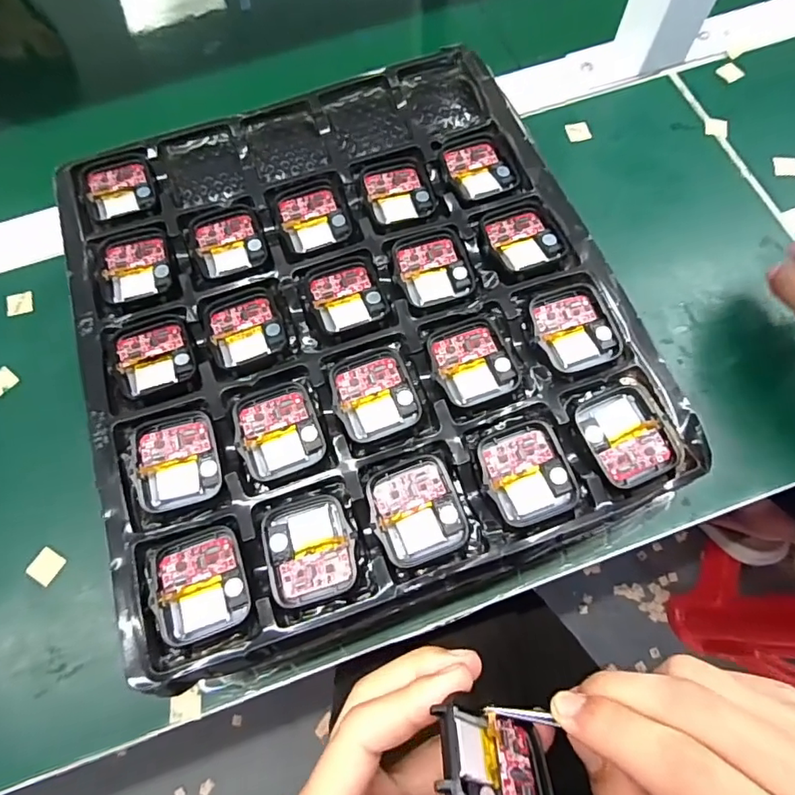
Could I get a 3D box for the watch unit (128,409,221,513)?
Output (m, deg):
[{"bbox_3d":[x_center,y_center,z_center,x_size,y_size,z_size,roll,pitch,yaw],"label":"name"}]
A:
[{"bbox_3d":[-0.101,0.028,0.232,0.036,0.006,0.043,-16,70,-4],"label":"watch unit"}]

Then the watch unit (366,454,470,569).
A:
[{"bbox_3d":[0.008,0.048,0.221,0.036,0.007,0.043,-20,70,-5],"label":"watch unit"}]

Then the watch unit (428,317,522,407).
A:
[{"bbox_3d":[0.036,-0.018,0.246,0.038,0.004,0.041,-18,70,-4],"label":"watch unit"}]

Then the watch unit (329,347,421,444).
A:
[{"bbox_3d":[-0.011,-0.002,0.243,0.036,0.005,0.042,-18,70,-5],"label":"watch unit"}]

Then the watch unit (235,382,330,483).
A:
[{"bbox_3d":[-0.056,0.015,0.237,0.037,0.004,0.041,-21,70,-6],"label":"watch unit"}]

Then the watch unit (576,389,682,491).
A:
[{"bbox_3d":[0.103,0.018,0.231,0.035,0.006,0.043,-23,71,-6],"label":"watch unit"}]

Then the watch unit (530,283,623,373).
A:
[{"bbox_3d":[0.086,-0.034,0.247,0.036,0.004,0.042,-17,70,-4],"label":"watch unit"}]

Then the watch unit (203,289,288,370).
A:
[{"bbox_3d":[-0.077,-0.035,0.258,0.036,0.004,0.042,-21,71,-6],"label":"watch unit"}]

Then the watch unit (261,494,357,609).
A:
[{"bbox_3d":[-0.037,0.065,0.220,0.037,0.007,0.043,-15,70,-3],"label":"watch unit"}]

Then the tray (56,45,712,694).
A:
[{"bbox_3d":[-0.026,-0.046,0.260,0.258,0.014,0.288,-19,70,-5],"label":"tray"}]

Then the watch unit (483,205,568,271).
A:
[{"bbox_3d":[0.067,-0.085,0.270,0.035,0.004,0.041,-24,71,-7],"label":"watch unit"}]

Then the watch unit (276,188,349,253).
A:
[{"bbox_3d":[-0.047,-0.099,0.282,0.033,0.005,0.037,-19,70,-5],"label":"watch unit"}]

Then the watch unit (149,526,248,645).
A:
[{"bbox_3d":[-0.082,0.077,0.212,0.036,0.005,0.041,-23,71,-6],"label":"watch unit"}]

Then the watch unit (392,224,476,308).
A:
[{"bbox_3d":[0.019,-0.069,0.267,0.036,0.004,0.043,-15,70,-4],"label":"watch unit"}]

